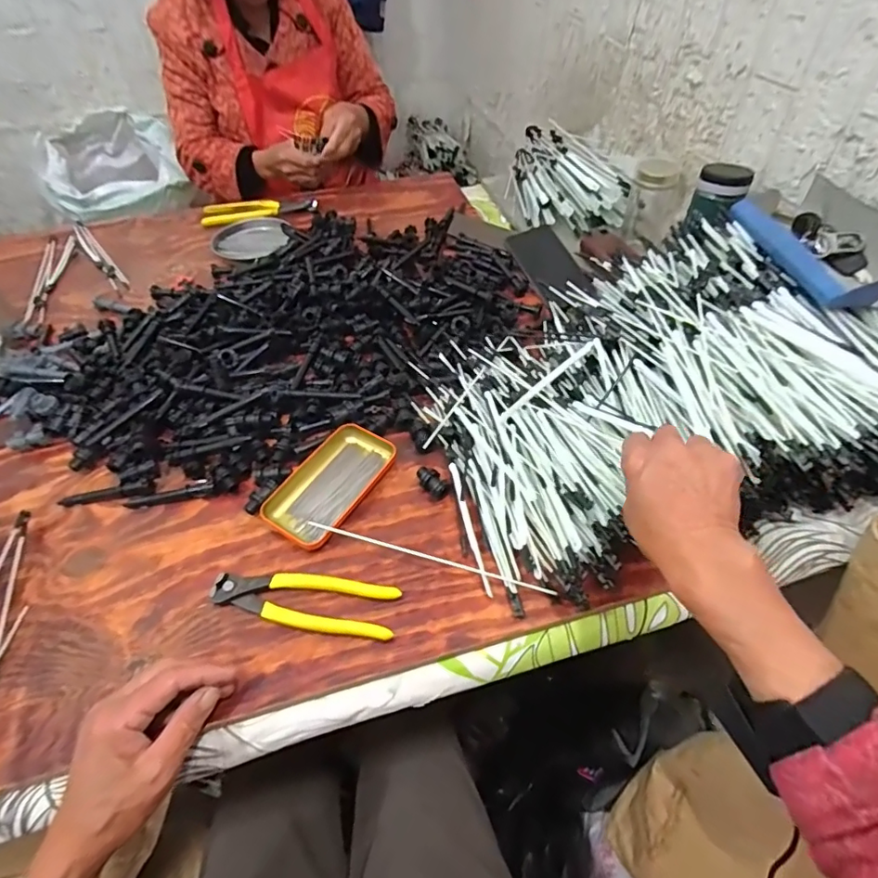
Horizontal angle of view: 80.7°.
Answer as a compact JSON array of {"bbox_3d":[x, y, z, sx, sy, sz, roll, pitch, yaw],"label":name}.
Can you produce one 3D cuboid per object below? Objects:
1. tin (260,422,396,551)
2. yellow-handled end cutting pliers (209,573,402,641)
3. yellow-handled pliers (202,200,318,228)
[{"bbox_3d":[-0.110,0.044,0.540,0.079,0.019,0.144,26,55,21],"label":"tin"},{"bbox_3d":[-0.119,0.142,0.462,0.164,0.013,0.053,6,50,6],"label":"yellow-handled end cutting pliers"},{"bbox_3d":[-0.328,-0.420,0.950,0.203,0.032,0.049,-18,52,-14],"label":"yellow-handled pliers"}]

